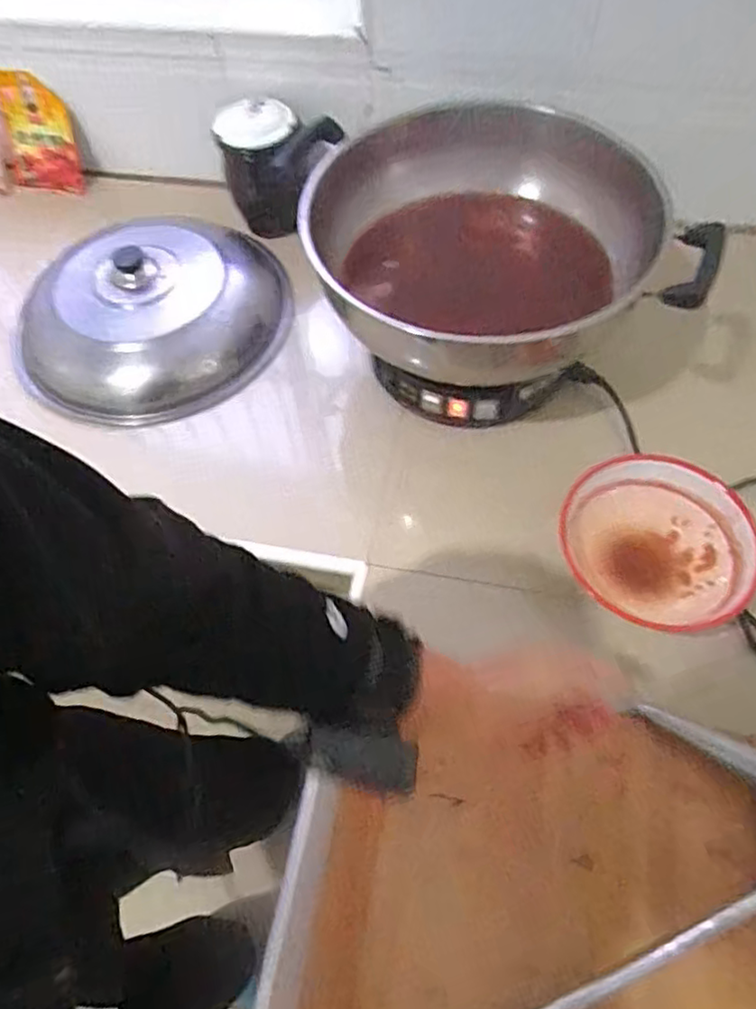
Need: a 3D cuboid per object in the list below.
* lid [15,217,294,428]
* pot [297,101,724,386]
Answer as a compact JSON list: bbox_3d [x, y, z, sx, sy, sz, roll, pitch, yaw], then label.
[{"bbox_3d":[-0.285,-0.245,0.835,0.322,0.103,0.270,0,65,3],"label":"lid"},{"bbox_3d":[0.093,-0.257,0.694,0.325,0.140,0.313,-1,65,3],"label":"pot"}]

